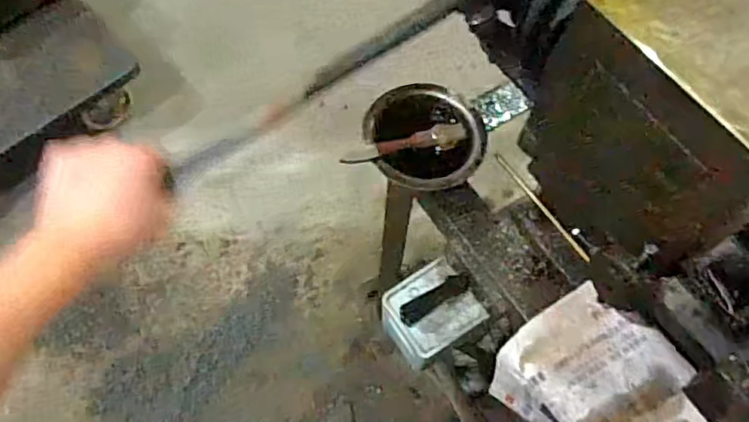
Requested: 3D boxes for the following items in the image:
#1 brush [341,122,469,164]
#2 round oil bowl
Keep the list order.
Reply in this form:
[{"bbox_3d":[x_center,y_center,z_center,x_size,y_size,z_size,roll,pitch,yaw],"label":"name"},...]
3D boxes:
[{"bbox_3d":[0.035,-0.072,0.636,0.145,0.023,0.022,-18,65,-11],"label":"brush"},{"bbox_3d":[0.056,-0.080,0.642,0.139,0.043,0.117,-2,63,-3],"label":"round oil bowl"}]

